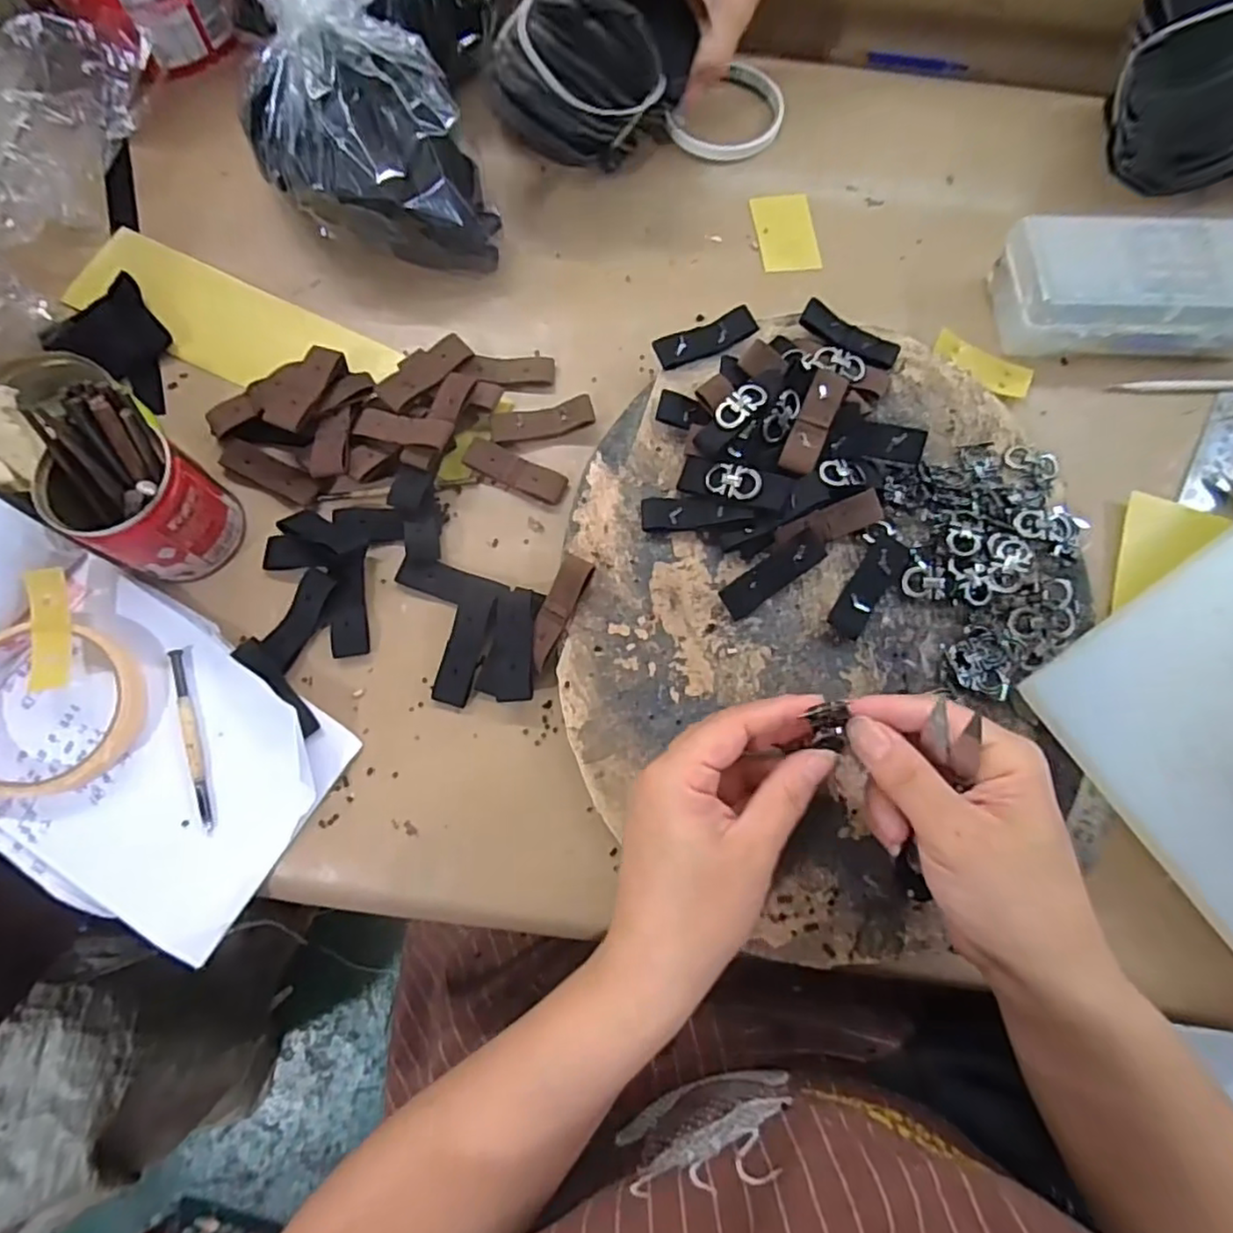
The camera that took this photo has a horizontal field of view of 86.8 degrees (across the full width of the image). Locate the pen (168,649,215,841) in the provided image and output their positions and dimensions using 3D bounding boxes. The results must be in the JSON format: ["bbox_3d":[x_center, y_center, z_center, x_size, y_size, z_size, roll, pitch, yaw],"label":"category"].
[{"bbox_3d":[-0.219,0.062,0.335,0.007,0.004,0.096,-17,74,-7],"label":"pen"}]

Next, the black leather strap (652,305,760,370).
[{"bbox_3d":[0.054,-0.168,0.394,0.064,0.004,0.019,-23,88,-5],"label":"black leather strap"}]

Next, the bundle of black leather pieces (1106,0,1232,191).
[{"bbox_3d":[0.376,-0.342,0.415,0.119,0.094,0.094,40,76,10],"label":"bundle of black leather pieces"}]

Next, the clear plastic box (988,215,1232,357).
[{"bbox_3d":[0.330,-0.205,0.410,0.166,0.048,0.070,-2,73,-3],"label":"clear plastic box"}]

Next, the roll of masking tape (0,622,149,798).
[{"bbox_3d":[-0.289,0.046,0.328,0.088,0.016,0.082,1,73,-2],"label":"roll of masking tape"}]

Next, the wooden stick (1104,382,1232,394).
[{"bbox_3d":[0.378,-0.148,0.420,0.120,0.005,0.009,-3,73,-3],"label":"wooden stick"}]

